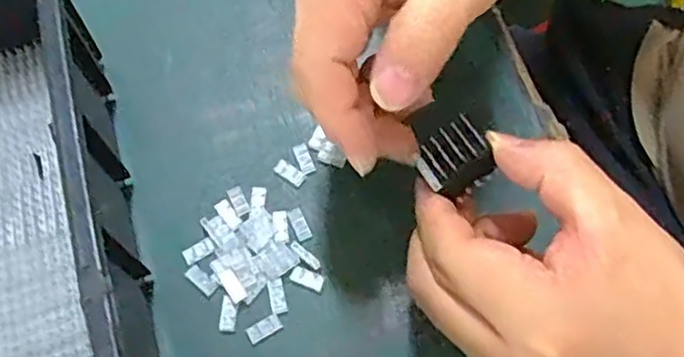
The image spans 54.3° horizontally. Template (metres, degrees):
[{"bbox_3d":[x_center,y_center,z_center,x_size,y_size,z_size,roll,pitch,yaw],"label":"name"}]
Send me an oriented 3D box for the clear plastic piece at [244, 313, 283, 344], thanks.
[{"bbox_3d":[-0.035,0.067,0.301,0.016,0.004,0.008,-29,67,-11],"label":"clear plastic piece"}]

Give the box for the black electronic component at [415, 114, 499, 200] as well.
[{"bbox_3d":[0.044,-0.007,0.264,0.025,0.020,0.023,-31,67,-11],"label":"black electronic component"}]

